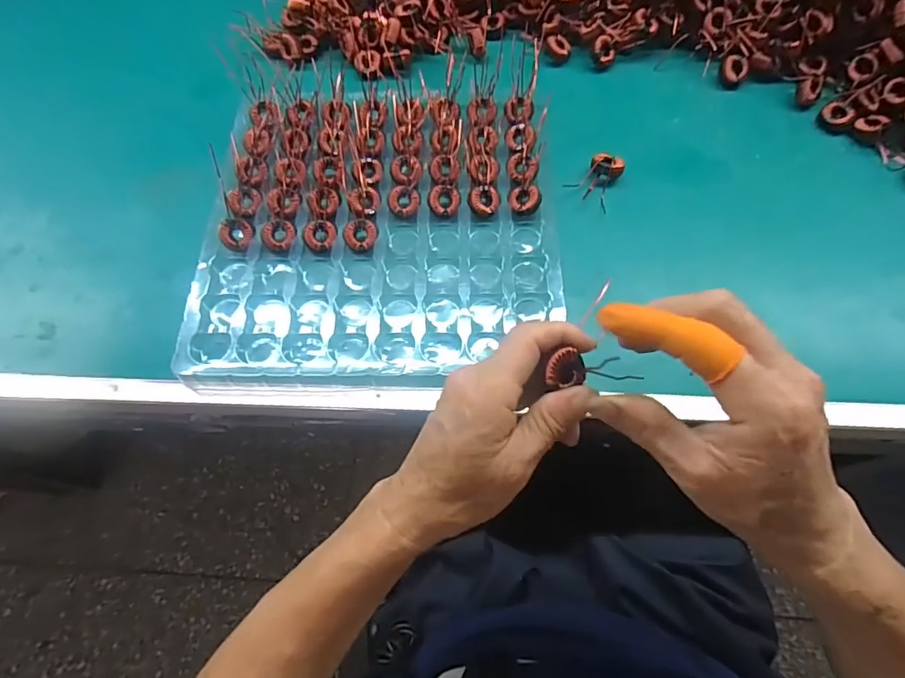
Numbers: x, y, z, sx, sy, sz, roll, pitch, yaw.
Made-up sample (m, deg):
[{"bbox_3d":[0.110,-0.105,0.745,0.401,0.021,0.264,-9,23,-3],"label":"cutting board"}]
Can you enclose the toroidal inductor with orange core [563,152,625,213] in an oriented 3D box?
[{"bbox_3d":[0.128,-0.142,0.425,0.037,0.011,0.050,31,71,13],"label":"toroidal inductor with orange core"}]

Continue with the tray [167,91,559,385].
[{"bbox_3d":[-0.058,-0.094,0.405,0.278,0.019,0.277,1,67,2],"label":"tray"}]

